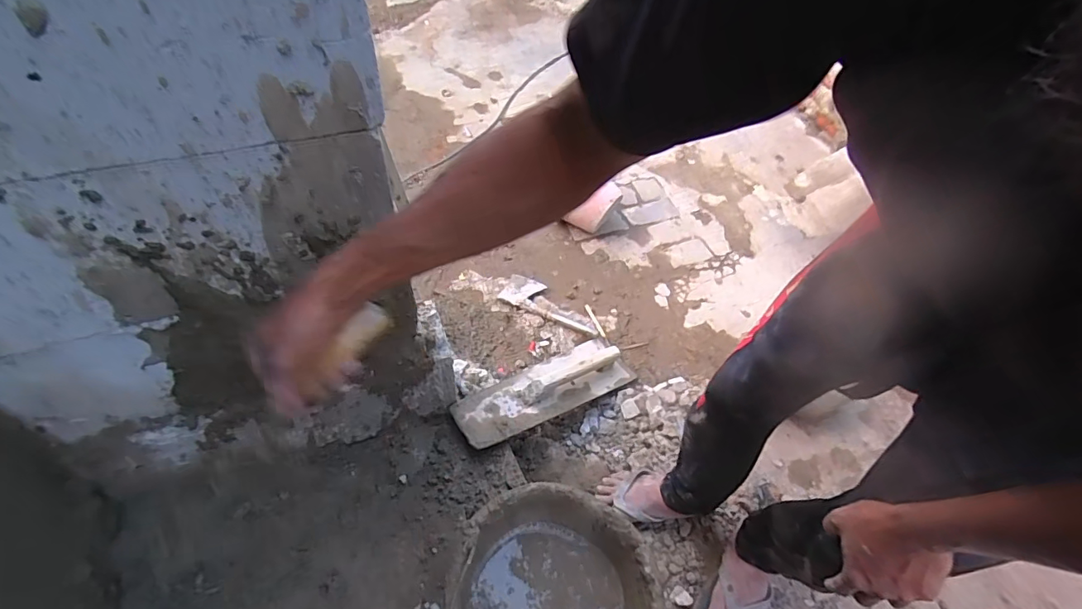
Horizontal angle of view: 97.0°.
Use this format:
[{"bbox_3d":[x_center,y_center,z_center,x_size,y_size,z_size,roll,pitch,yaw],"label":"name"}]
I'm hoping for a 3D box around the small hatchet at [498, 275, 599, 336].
[{"bbox_3d":[0.035,0.001,1.385,0.298,0.025,0.111,23,53,14],"label":"small hatchet"}]

